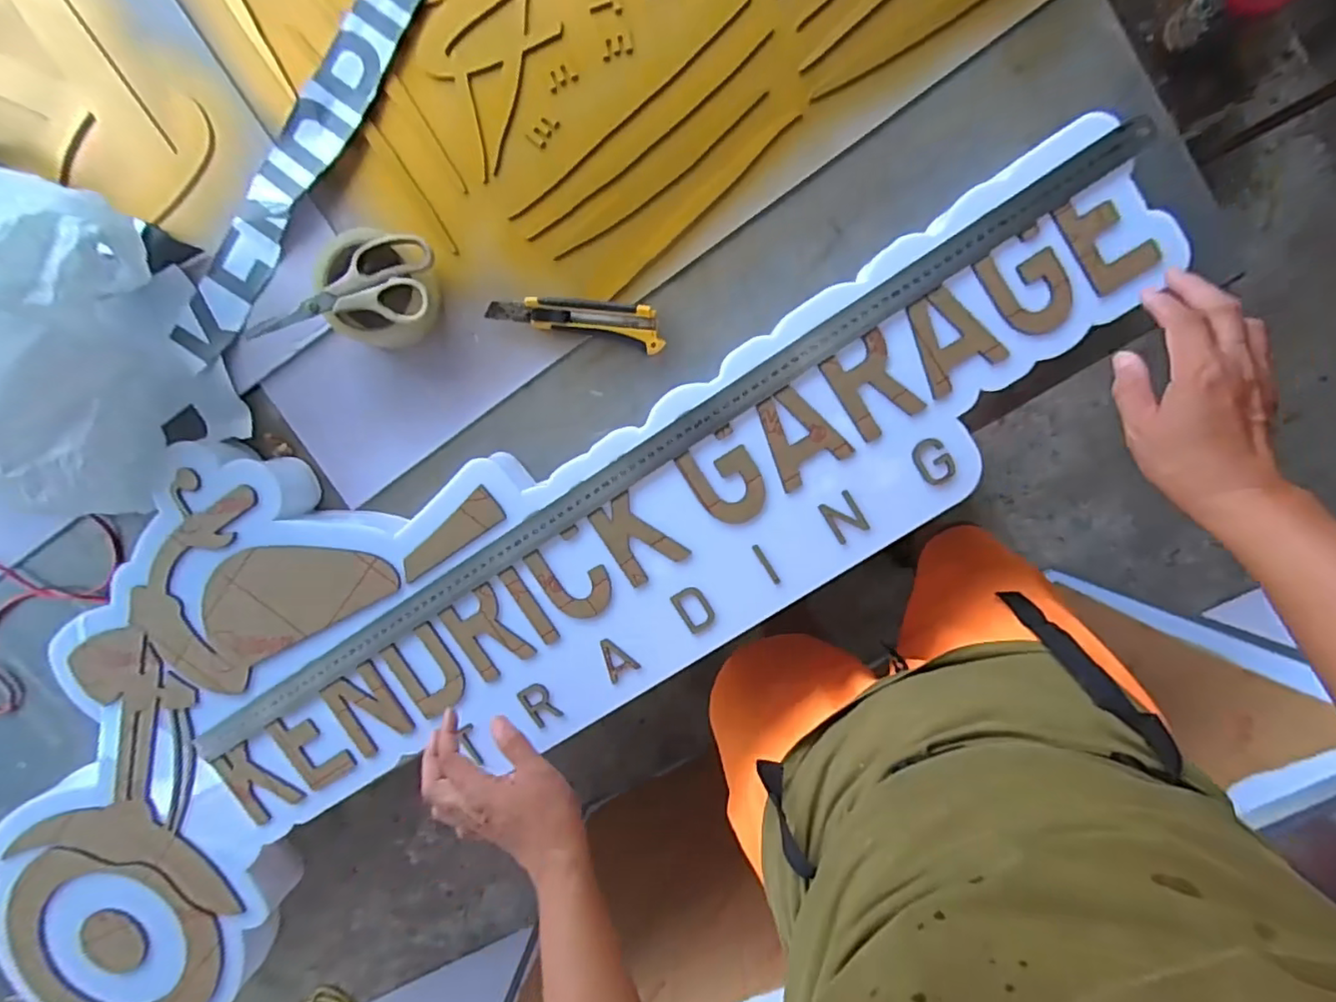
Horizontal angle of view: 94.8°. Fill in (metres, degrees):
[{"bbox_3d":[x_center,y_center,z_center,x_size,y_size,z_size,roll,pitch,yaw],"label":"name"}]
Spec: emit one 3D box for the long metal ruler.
[{"bbox_3d":[-0.039,-0.025,0.555,0.985,0.008,0.031,-33,97,7],"label":"long metal ruler"}]

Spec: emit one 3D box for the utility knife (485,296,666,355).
[{"bbox_3d":[-0.089,-0.174,0.591,0.170,0.015,0.040,8,99,2],"label":"utility knife"}]

